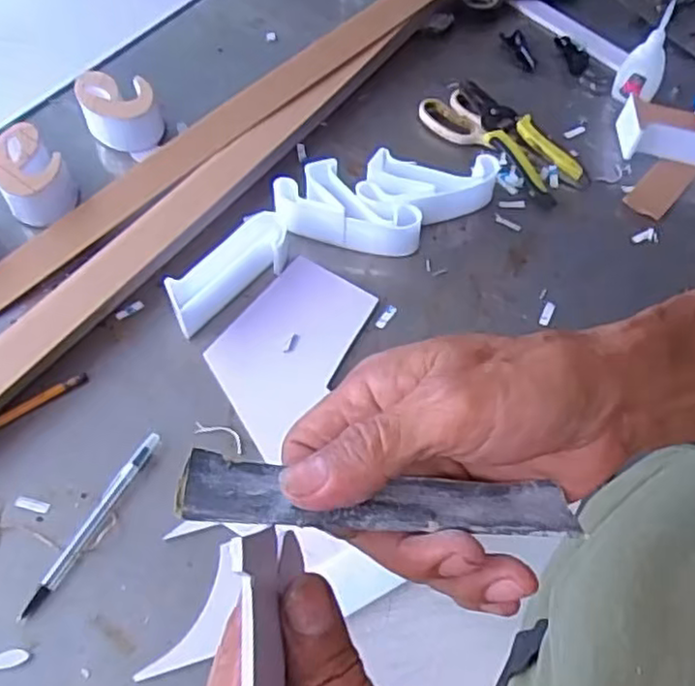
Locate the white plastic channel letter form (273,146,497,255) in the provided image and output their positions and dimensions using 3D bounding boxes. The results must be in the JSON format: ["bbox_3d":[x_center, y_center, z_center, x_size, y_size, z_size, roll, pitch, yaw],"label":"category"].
[{"bbox_3d":[0.037,-0.133,0.645,0.206,0.041,0.097,3,59,0],"label":"white plastic channel letter form"}]

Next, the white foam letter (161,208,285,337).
[{"bbox_3d":[-0.102,-0.063,0.597,0.038,0.035,0.123,40,65,19],"label":"white foam letter"}]

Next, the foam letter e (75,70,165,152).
[{"bbox_3d":[-0.230,-0.237,0.695,0.074,0.042,0.077,1,59,-2],"label":"foam letter e"}]

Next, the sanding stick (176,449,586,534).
[{"bbox_3d":[0.011,0.054,0.239,0.136,0.007,0.029,5,24,-6],"label":"sanding stick"}]

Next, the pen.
[{"bbox_3d":[-0.185,0.129,0.497,0.013,0.007,0.150,25,61,12],"label":"pen"}]

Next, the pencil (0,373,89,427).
[{"bbox_3d":[-0.251,0.046,0.548,0.085,0.004,0.011,-32,65,-20],"label":"pencil"}]

